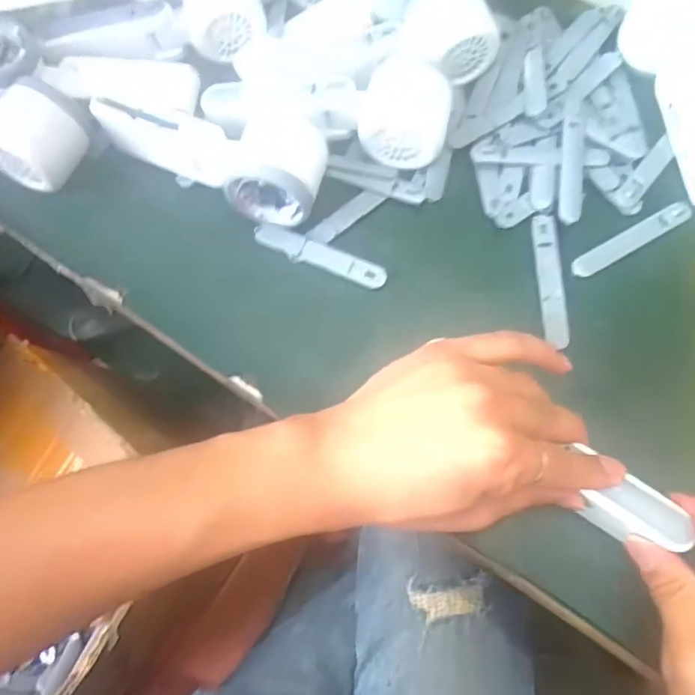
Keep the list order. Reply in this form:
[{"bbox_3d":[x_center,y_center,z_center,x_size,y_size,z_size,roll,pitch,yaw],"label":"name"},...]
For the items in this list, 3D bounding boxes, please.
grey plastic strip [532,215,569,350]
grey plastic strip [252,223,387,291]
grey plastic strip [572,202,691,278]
[{"bbox_3d":[0.133,-0.046,0.380,0.016,0.006,0.089,-1,70,1],"label":"grey plastic strip"},{"bbox_3d":[-0.019,-0.062,0.392,0.093,0.005,0.018,23,72,9],"label":"grey plastic strip"},{"bbox_3d":[0.194,-0.074,0.394,0.093,0.006,0.015,-29,72,-9],"label":"grey plastic strip"}]

